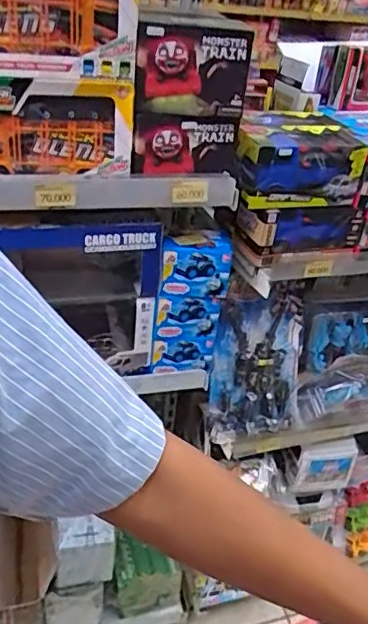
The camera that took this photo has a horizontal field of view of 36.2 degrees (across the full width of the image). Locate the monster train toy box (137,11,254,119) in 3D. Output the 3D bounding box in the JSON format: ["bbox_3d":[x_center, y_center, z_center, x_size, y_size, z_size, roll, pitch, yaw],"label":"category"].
[{"bbox_3d":[0.010,-0.317,0.725,0.140,0.111,0.059,2,34,-7],"label":"monster train toy box"}]

